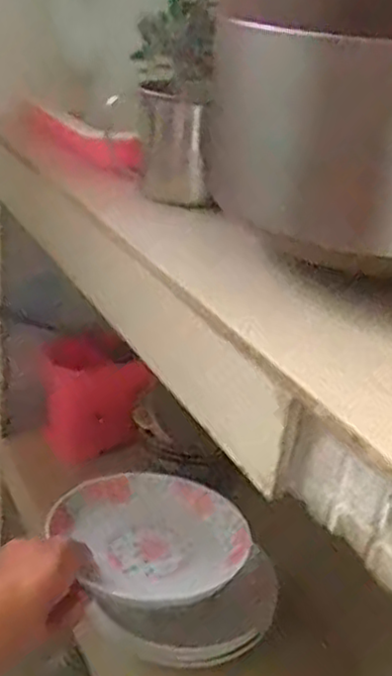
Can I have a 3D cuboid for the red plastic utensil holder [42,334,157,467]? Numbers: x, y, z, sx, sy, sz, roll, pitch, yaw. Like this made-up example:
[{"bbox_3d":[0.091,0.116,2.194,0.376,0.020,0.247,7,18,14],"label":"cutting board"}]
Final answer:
[{"bbox_3d":[-0.131,0.079,0.926,0.133,0.135,0.084,2,29,-9],"label":"red plastic utensil holder"}]

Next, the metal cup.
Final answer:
[{"bbox_3d":[-0.019,-0.149,0.561,0.049,0.082,0.049,5,28,-3],"label":"metal cup"}]

